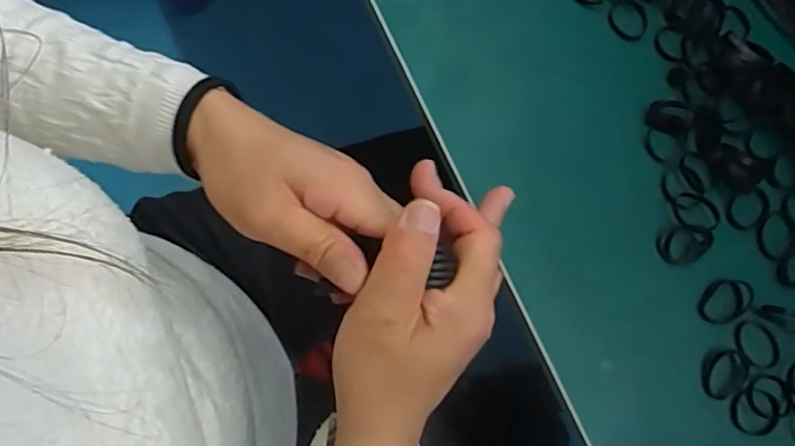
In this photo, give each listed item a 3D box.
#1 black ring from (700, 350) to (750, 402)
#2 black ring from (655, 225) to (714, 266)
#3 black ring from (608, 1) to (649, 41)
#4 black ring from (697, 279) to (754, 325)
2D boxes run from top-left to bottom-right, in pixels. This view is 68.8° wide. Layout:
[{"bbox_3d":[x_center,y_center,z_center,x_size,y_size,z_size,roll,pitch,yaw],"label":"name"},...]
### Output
[{"bbox_3d":[0.190,0.088,0.337,0.024,0.004,0.030,32,81,5],"label":"black ring"},{"bbox_3d":[0.173,0.012,0.350,0.032,0.005,0.024,-23,81,-5],"label":"black ring"},{"bbox_3d":[0.152,-0.134,0.383,0.026,0.004,0.025,0,80,-1],"label":"black ring"},{"bbox_3d":[0.193,0.046,0.342,0.032,0.004,0.024,-37,82,-7],"label":"black ring"}]

